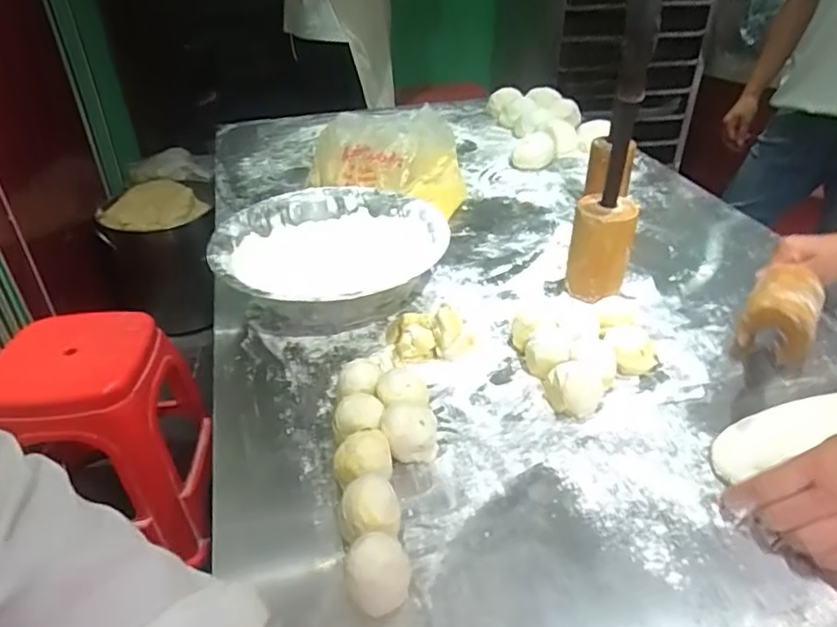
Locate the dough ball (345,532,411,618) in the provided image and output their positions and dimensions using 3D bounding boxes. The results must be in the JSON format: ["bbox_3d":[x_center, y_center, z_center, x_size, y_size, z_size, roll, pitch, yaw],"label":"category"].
[{"bbox_3d":[-0.028,0.185,0.422,0.039,0.050,0.038,-1,36,1],"label":"dough ball"}]

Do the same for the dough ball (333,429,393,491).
[{"bbox_3d":[-0.046,0.130,0.504,0.047,0.046,0.047,-1,36,1],"label":"dough ball"}]

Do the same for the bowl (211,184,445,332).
[{"bbox_3d":[-0.112,-0.064,0.753,0.258,0.082,0.269,-1,36,1],"label":"bowl"}]

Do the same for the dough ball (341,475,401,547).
[{"bbox_3d":[-0.038,0.157,0.462,0.043,0.048,0.043,-1,36,1],"label":"dough ball"}]

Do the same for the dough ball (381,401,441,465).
[{"bbox_3d":[-0.007,0.107,0.534,0.047,0.048,0.045,-1,36,1],"label":"dough ball"}]

